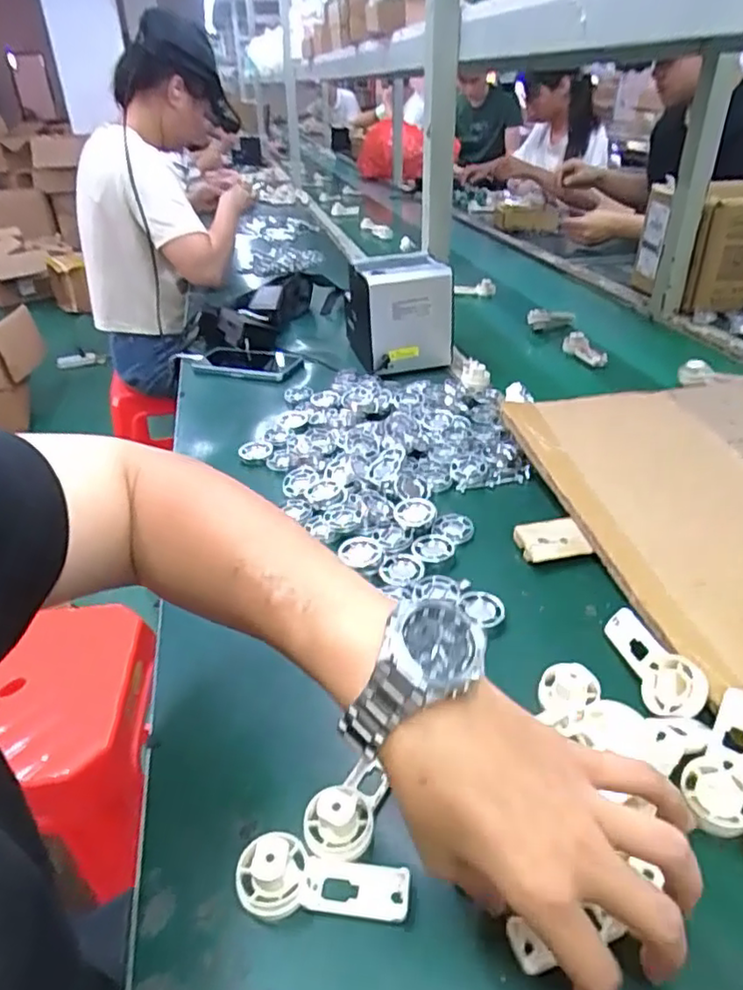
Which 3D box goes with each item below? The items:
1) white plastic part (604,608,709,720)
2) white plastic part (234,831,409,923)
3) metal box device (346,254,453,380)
[{"bbox_3d":[0.201,0.117,0.457,0.040,0.015,0.095,-45,32,16],"label":"white plastic part"},{"bbox_3d":[-0.028,0.209,0.342,0.092,0.027,0.035,3,33,9],"label":"white plastic part"},{"bbox_3d":[0.041,-0.277,0.951,0.123,0.129,0.137,-11,34,-12],"label":"metal box device"}]

